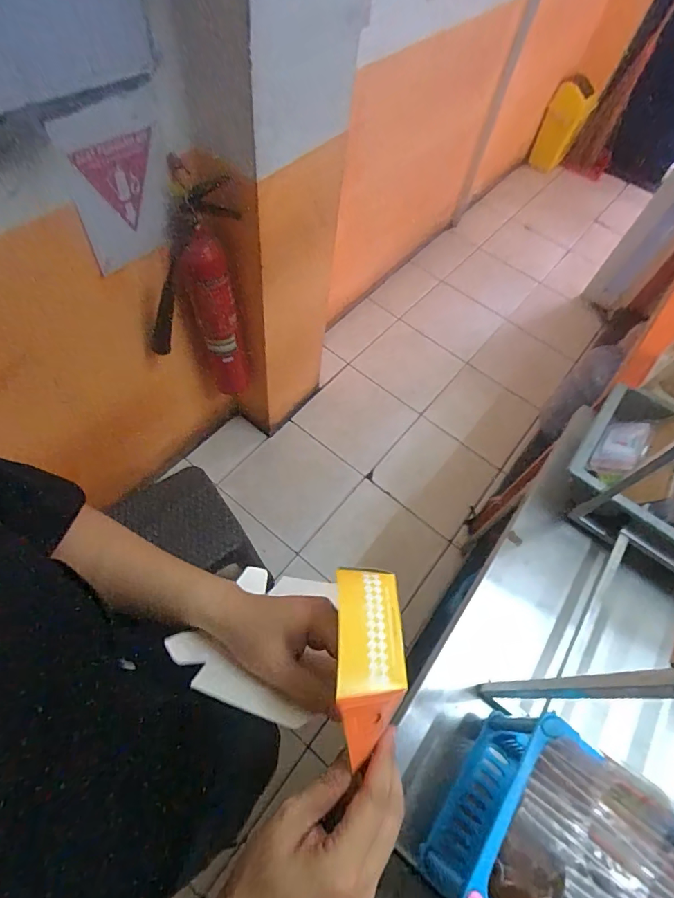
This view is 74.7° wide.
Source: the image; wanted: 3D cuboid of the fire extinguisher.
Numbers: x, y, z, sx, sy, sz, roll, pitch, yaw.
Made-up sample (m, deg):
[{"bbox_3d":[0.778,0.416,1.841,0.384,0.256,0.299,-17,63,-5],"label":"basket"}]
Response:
[{"bbox_3d":[-0.373,-0.366,1.220,0.153,0.689,0.256,29,67,10],"label":"fire extinguisher"}]

